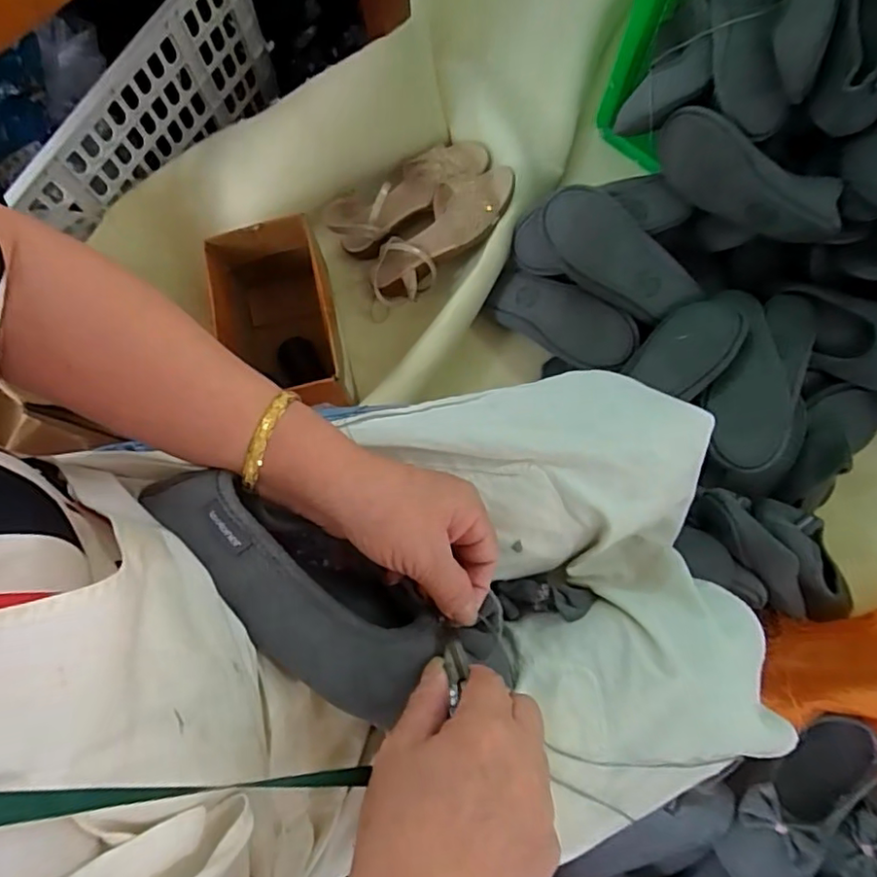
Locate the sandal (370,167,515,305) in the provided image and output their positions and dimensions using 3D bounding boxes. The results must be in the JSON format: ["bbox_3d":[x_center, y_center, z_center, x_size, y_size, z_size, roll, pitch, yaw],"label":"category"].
[{"bbox_3d":[0.002,-0.286,0.818,0.243,0.050,0.084,-37,80,22],"label":"sandal"}]

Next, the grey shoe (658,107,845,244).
[{"bbox_3d":[0.381,-0.318,0.717,0.238,0.079,0.062,27,81,5],"label":"grey shoe"}]

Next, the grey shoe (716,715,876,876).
[{"bbox_3d":[0.386,0.382,0.629,0.222,0.099,0.089,-36,81,-6],"label":"grey shoe"}]

